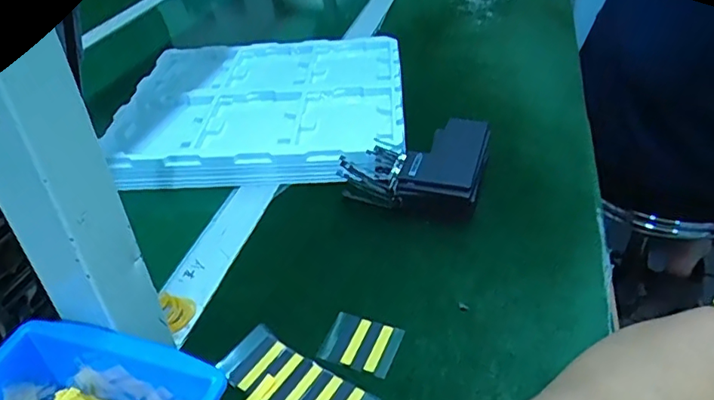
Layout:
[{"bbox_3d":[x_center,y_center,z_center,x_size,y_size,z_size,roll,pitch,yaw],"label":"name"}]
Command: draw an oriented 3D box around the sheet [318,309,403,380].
[{"bbox_3d":[0.003,0.101,0.386,0.052,0.008,0.043,7,35,22],"label":"sheet"}]

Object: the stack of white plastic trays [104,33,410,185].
[{"bbox_3d":[-0.110,-0.112,0.638,0.319,0.038,0.317,-1,37,2],"label":"stack of white plastic trays"}]

